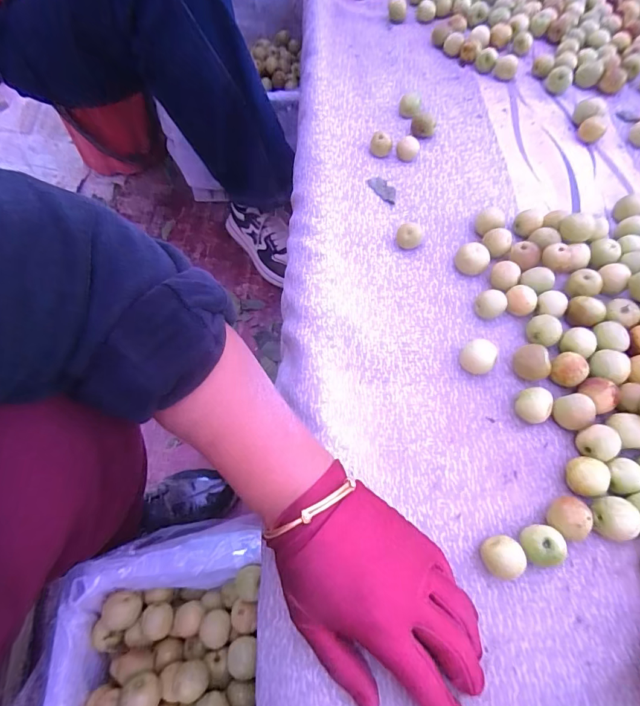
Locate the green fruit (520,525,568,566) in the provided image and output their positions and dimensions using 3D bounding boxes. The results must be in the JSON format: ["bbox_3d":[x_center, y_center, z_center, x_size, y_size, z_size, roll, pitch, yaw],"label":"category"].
[{"bbox_3d":[0.157,0.138,0.297,0.026,0.024,0.026,-3,62,0],"label":"green fruit"}]

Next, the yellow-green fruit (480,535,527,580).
[{"bbox_3d":[0.129,0.144,0.294,0.023,0.022,0.028,-30,65,-14],"label":"yellow-green fruit"}]

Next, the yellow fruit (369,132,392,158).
[{"bbox_3d":[0.076,-0.258,0.518,0.026,0.025,0.021,6,62,5],"label":"yellow fruit"}]

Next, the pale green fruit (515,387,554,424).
[{"bbox_3d":[0.182,0.045,0.353,0.025,0.023,0.027,-1,62,1],"label":"pale green fruit"}]

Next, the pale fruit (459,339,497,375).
[{"bbox_3d":[0.145,0.004,0.382,0.028,0.024,0.024,40,69,20],"label":"pale fruit"}]

